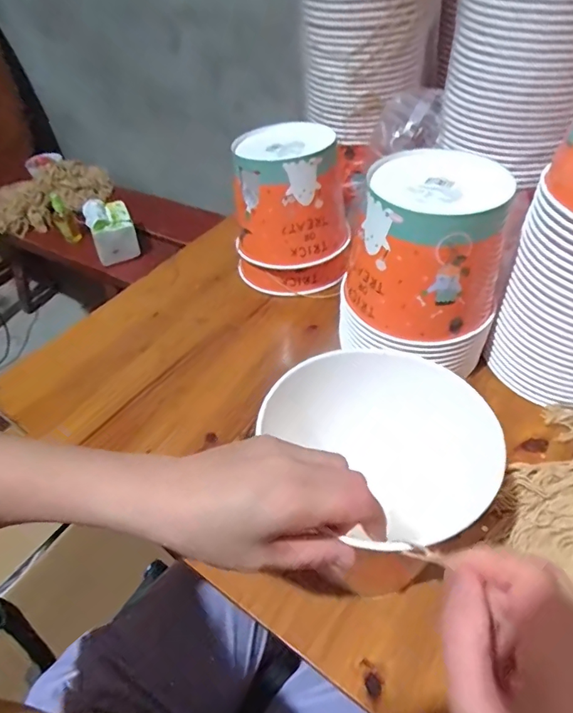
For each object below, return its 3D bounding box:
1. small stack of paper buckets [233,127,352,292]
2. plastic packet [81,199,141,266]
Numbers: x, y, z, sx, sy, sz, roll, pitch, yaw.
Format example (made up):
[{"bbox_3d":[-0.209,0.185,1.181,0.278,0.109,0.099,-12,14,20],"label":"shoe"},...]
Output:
[{"bbox_3d":[0.007,-0.191,0.620,0.140,0.183,0.138,6,48,10],"label":"small stack of paper buckets"},{"bbox_3d":[-0.413,-0.296,1.089,0.099,0.101,0.113,-20,49,-14],"label":"plastic packet"}]

